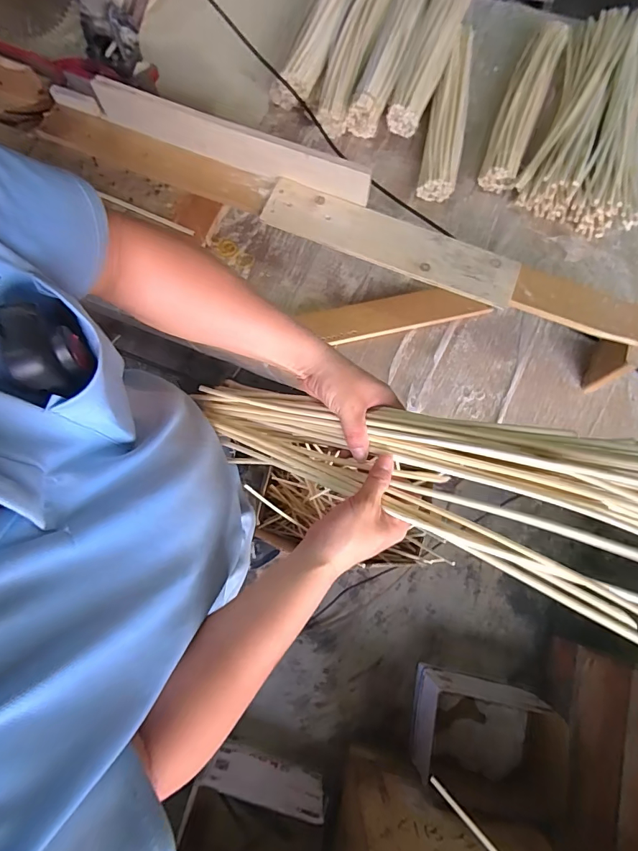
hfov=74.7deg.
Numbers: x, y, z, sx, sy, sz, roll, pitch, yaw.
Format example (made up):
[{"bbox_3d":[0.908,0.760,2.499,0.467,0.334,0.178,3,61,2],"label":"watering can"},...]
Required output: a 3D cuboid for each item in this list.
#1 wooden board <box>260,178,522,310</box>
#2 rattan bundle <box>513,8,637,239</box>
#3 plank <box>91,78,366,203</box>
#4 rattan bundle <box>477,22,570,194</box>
[{"bbox_3d":[0.100,-0.263,0.594,0.361,0.012,0.081,21,76,4],"label":"wooden board"},{"bbox_3d":[0.528,-0.598,0.791,0.214,0.067,0.509,18,76,4],"label":"rattan bundle"},{"bbox_3d":[-0.127,-0.406,0.600,0.419,0.064,0.015,23,76,5],"label":"plank"},{"bbox_3d":[0.393,-0.622,0.788,0.070,0.070,0.392,23,76,5],"label":"rattan bundle"}]

